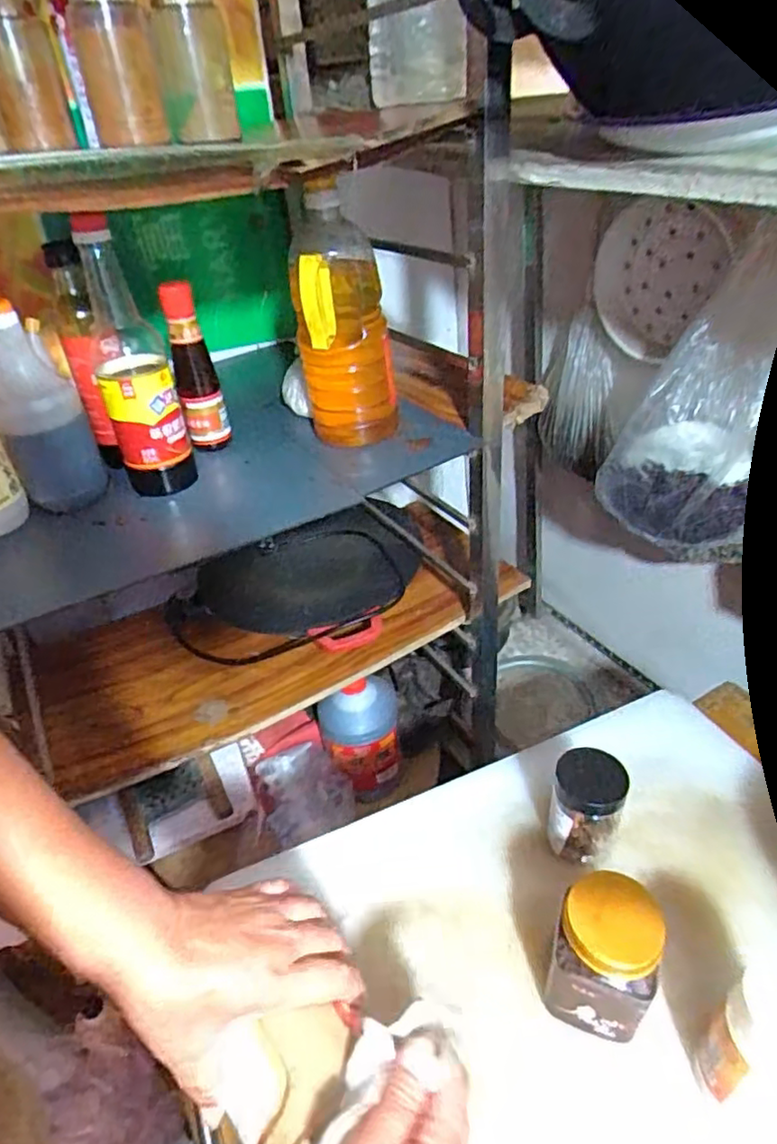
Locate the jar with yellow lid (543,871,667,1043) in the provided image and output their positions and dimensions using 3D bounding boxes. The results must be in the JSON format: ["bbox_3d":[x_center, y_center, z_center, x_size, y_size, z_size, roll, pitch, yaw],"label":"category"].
[{"bbox_3d":[0.148,0.275,0.445,0.067,0.122,0.070,13,42,24],"label":"jar with yellow lid"}]

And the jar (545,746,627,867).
[{"bbox_3d":[0.169,0.206,0.546,0.056,0.100,0.054,-5,38,4],"label":"jar"}]

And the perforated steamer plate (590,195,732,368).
[{"bbox_3d":[0.333,-0.365,0.800,0.028,0.214,0.167,-31,87,-18],"label":"perforated steamer plate"}]

